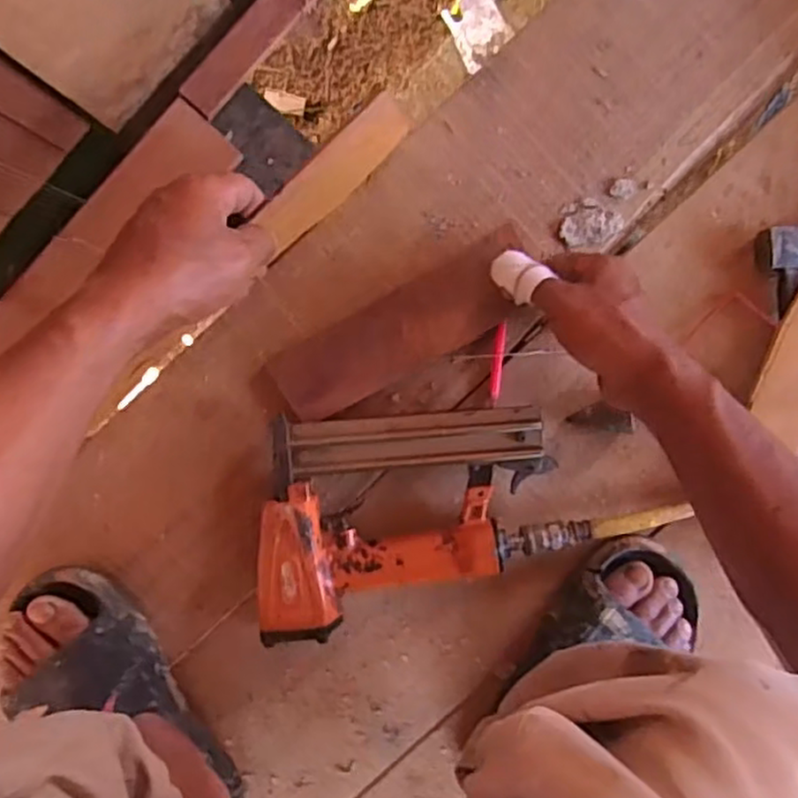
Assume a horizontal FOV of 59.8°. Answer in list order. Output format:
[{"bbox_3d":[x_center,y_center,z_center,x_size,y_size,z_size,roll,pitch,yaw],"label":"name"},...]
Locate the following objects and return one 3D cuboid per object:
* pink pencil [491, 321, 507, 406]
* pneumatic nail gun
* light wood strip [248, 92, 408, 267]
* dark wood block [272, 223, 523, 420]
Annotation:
[{"bbox_3d":[0.081,-0.029,0.568,0.008,0.010,0.068,7,95,-1],"label":"pink pencil"},{"bbox_3d":[0.017,0.097,0.556,0.256,0.056,0.170,-2,95,0],"label":"pneumatic nail gun"},{"bbox_3d":[-0.041,-0.148,0.452,0.114,0.011,0.032,-42,118,7],"label":"light wood strip"},{"bbox_3d":[0.003,-0.056,0.555,0.214,0.030,0.068,-30,95,6],"label":"dark wood block"}]

